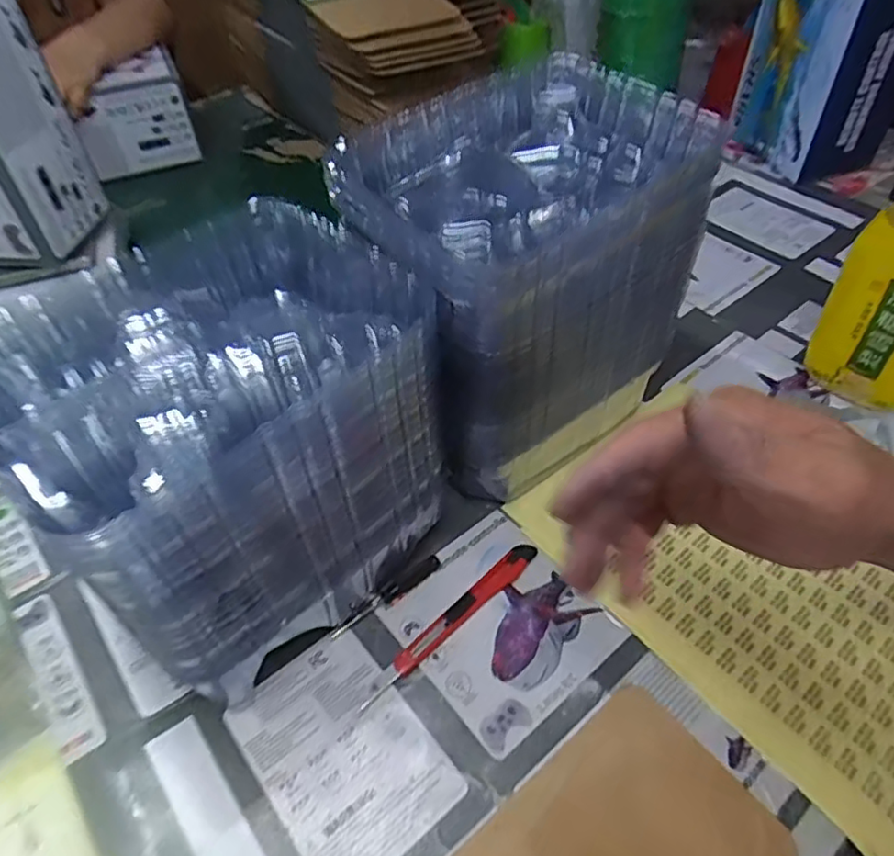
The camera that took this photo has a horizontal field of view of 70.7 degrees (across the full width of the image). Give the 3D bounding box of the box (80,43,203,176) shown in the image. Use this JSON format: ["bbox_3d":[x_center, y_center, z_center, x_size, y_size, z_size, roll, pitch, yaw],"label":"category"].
[{"bbox_3d":[-0.427,-0.426,0.861,0.134,0.110,0.100,-23,51,-16],"label":"box"}]

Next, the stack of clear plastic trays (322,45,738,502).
[{"bbox_3d":[0.050,-0.111,0.437,0.212,0.184,0.169,-30,54,-21],"label":"stack of clear plastic trays"}]

